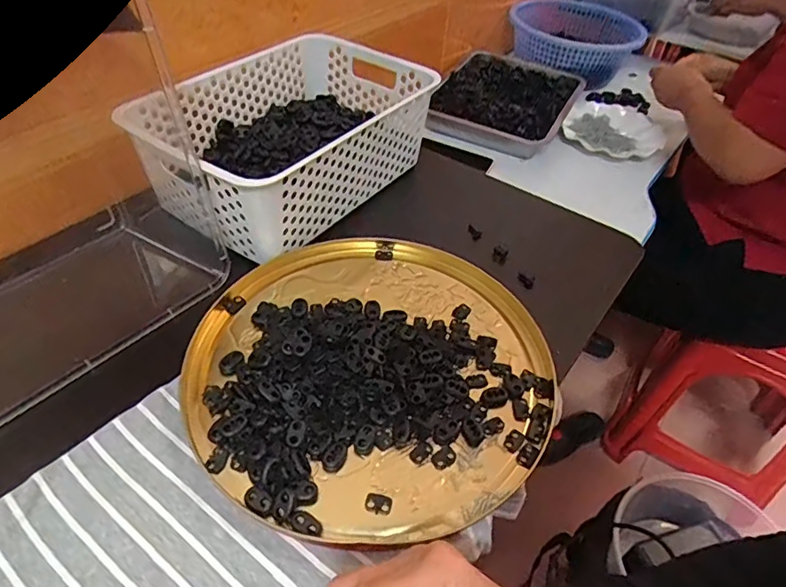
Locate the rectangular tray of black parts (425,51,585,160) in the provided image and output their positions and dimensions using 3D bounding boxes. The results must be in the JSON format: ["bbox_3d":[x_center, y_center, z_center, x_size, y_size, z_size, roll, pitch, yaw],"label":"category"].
[{"bbox_3d":[0.214,-0.365,1.007,0.235,0.045,0.318,24,48,18],"label":"rectangular tray of black parts"}]

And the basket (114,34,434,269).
[{"bbox_3d":[-0.115,-0.175,0.603,0.203,0.099,0.306,29,49,21],"label":"basket"}]

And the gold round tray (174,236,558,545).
[{"bbox_3d":[-0.019,0.049,0.449,0.292,0.026,0.285,3,45,-3],"label":"gold round tray"}]

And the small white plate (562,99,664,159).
[{"bbox_3d":[0.406,-0.303,0.983,0.166,0.018,0.195,23,47,16],"label":"small white plate"}]

